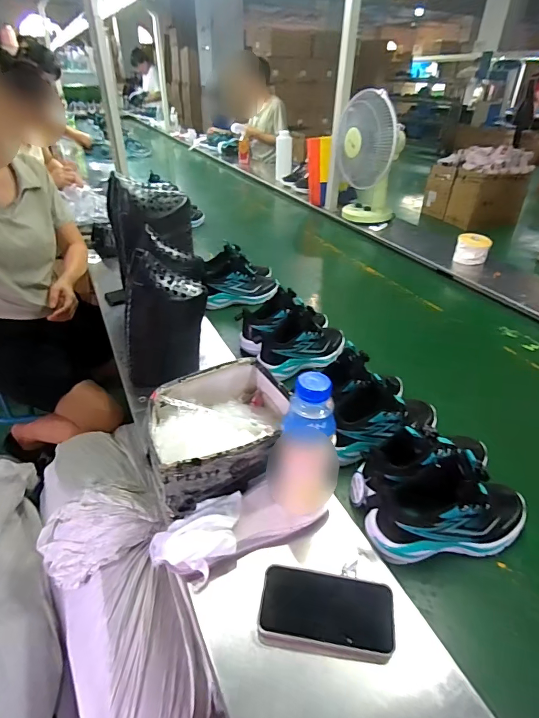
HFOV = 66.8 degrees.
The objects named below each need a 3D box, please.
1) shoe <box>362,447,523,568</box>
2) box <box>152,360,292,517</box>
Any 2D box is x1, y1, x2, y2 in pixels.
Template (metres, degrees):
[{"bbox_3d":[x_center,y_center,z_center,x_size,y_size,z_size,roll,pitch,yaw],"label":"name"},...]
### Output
[{"bbox_3d":[0.253,0.193,0.555,0.229,0.119,0.090,-4,36,-8],"label":"shoe"},{"bbox_3d":[-0.074,0.104,0.626,0.203,0.090,0.182,-12,38,-19],"label":"box"}]

